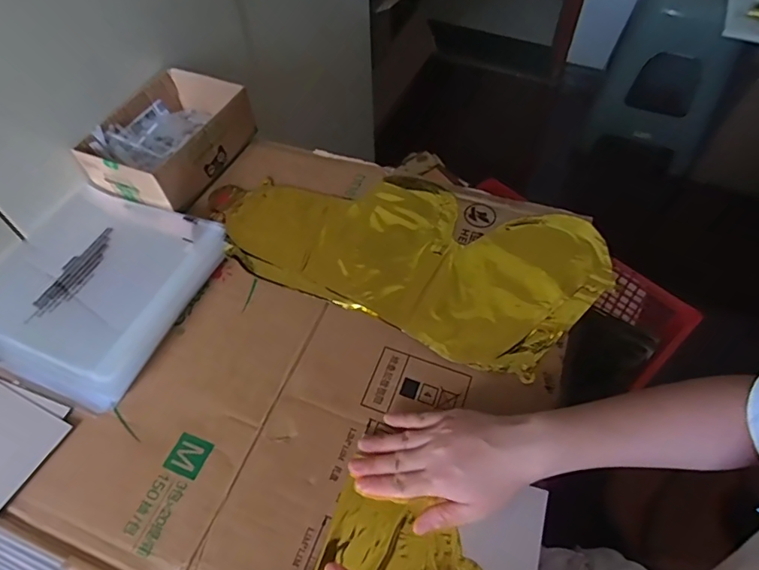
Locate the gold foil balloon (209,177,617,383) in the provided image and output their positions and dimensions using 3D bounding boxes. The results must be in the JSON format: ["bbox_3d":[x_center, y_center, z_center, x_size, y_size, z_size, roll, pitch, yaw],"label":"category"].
[{"bbox_3d":[0.022,-0.048,0.568,0.435,0.007,0.213,20,58,12],"label":"gold foil balloon"}]

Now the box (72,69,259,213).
[{"bbox_3d":[-0.266,-0.190,0.642,0.141,0.060,0.192,22,58,15],"label":"box"}]

